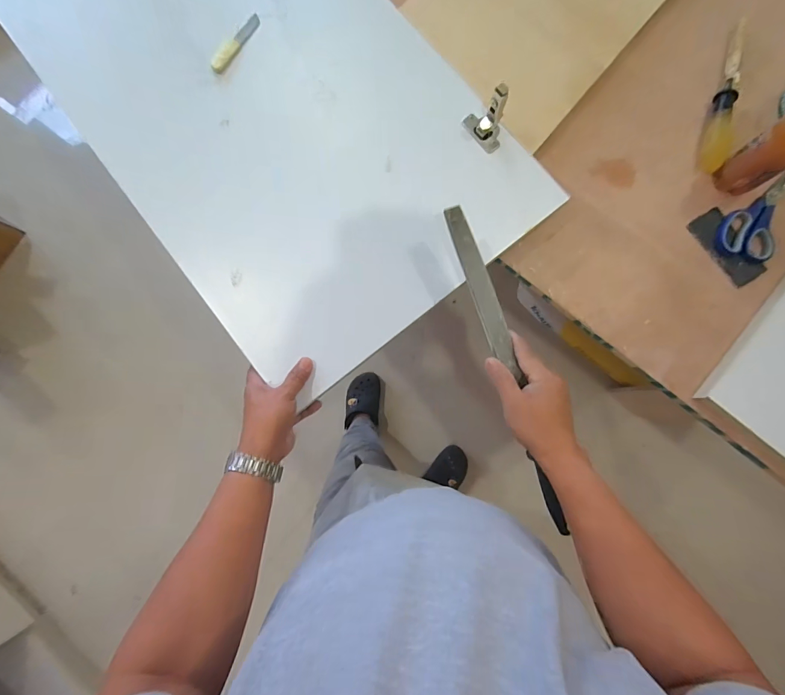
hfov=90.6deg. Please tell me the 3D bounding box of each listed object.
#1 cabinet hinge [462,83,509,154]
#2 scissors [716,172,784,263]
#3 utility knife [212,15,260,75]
[{"bbox_3d":[0.126,-0.300,0.499,0.033,0.065,0.059,-39,85,-3],"label":"cabinet hinge"},{"bbox_3d":[0.510,-0.188,0.535,0.071,0.020,0.155,34,85,4],"label":"scissors"},{"bbox_3d":[-0.227,-0.440,0.561,0.023,0.005,0.104,34,85,4],"label":"utility knife"}]

